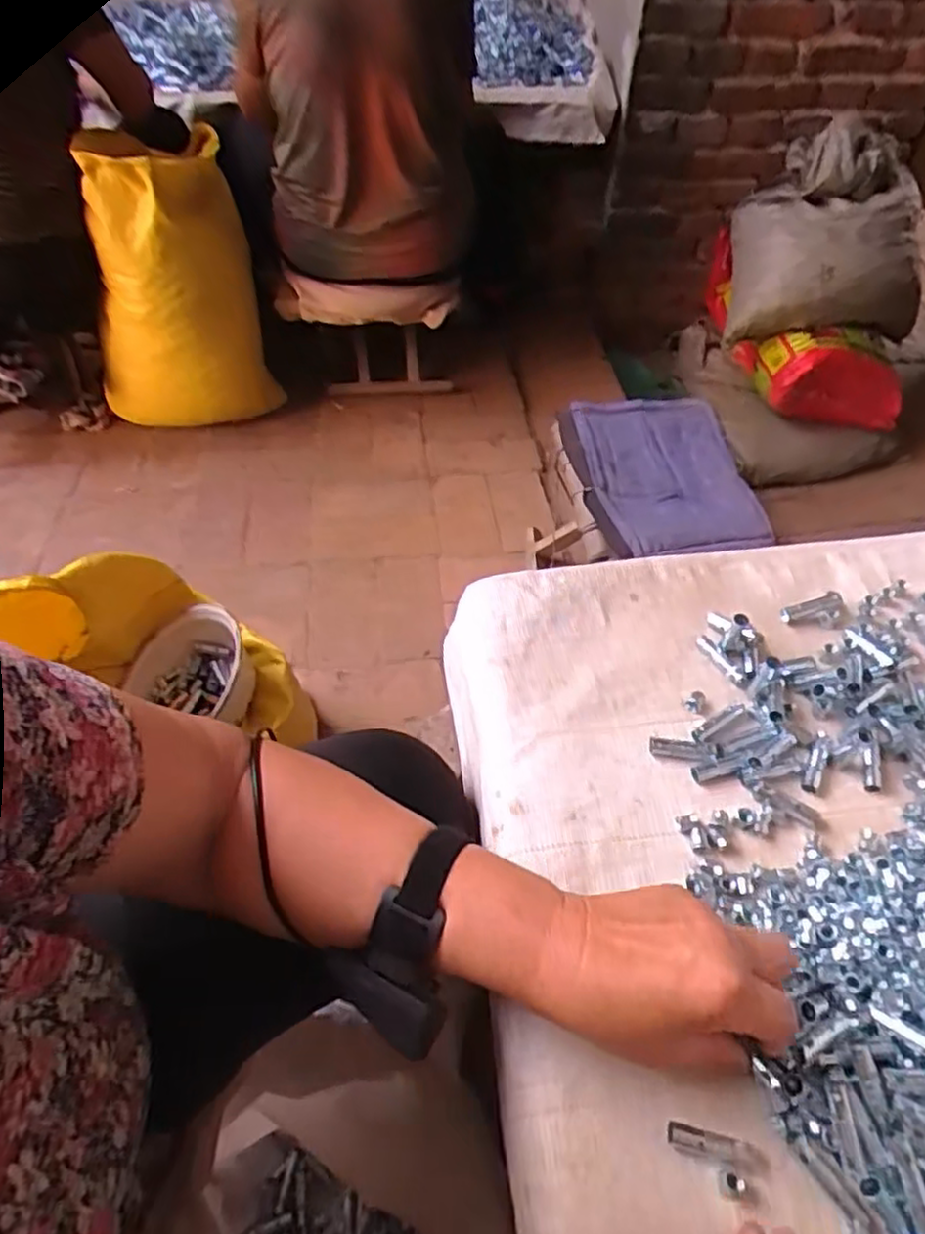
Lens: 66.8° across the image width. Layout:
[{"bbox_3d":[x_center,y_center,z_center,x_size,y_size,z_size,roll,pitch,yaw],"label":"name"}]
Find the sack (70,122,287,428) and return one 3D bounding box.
[{"bbox_3d":[-0.517,-0.587,1.266,0.241,0.478,0.223,17,52,12],"label":"sack"}]

